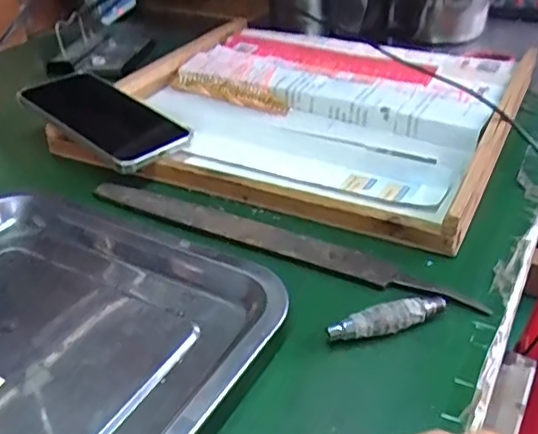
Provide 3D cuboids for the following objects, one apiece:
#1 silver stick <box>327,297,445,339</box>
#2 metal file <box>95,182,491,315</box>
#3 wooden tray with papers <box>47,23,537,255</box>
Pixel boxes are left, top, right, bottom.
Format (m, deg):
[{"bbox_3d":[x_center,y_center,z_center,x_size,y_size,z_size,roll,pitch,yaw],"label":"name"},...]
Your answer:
[{"bbox_3d":[0.068,0.058,0.328,0.072,0.016,0.013,-11,36,-13],"label":"silver stick"},{"bbox_3d":[-0.003,0.013,0.403,0.290,0.009,0.024,17,39,24],"label":"metal file"},{"bbox_3d":[0.045,-0.112,0.557,0.348,0.028,0.325,17,39,24],"label":"wooden tray with papers"}]

